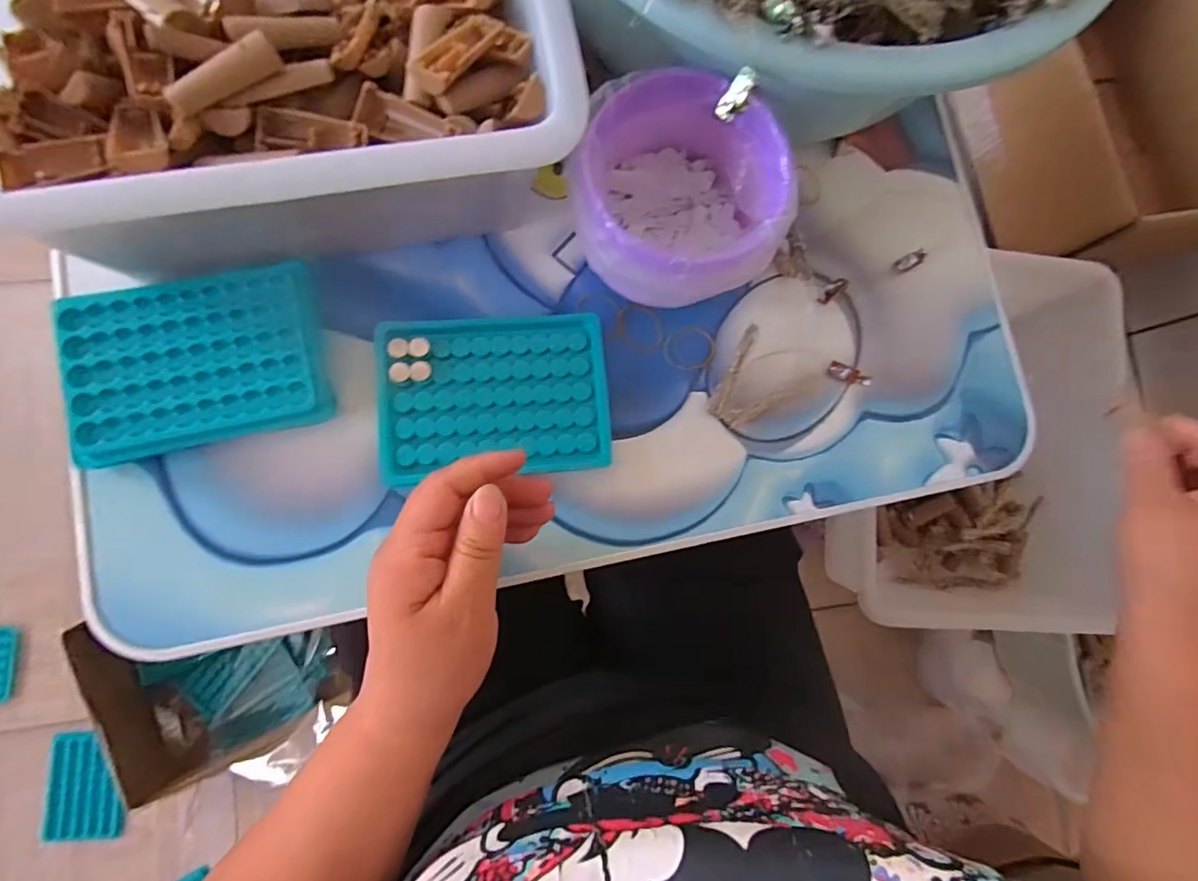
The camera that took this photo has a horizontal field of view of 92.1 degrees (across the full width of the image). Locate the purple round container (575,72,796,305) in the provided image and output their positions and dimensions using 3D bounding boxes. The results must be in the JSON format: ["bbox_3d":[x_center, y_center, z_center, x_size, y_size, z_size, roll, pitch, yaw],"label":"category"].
[{"bbox_3d":[0.041,-0.134,0.337,0.105,0.090,0.109,1,83,-7],"label":"purple round container"}]

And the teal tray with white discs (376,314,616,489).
[{"bbox_3d":[-0.062,-0.027,0.348,0.132,0.018,0.095,-5,84,-8],"label":"teal tray with white discs"}]

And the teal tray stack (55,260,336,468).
[{"bbox_3d":[-0.221,-0.043,0.323,0.127,0.026,0.091,-14,85,-9],"label":"teal tray stack"}]

